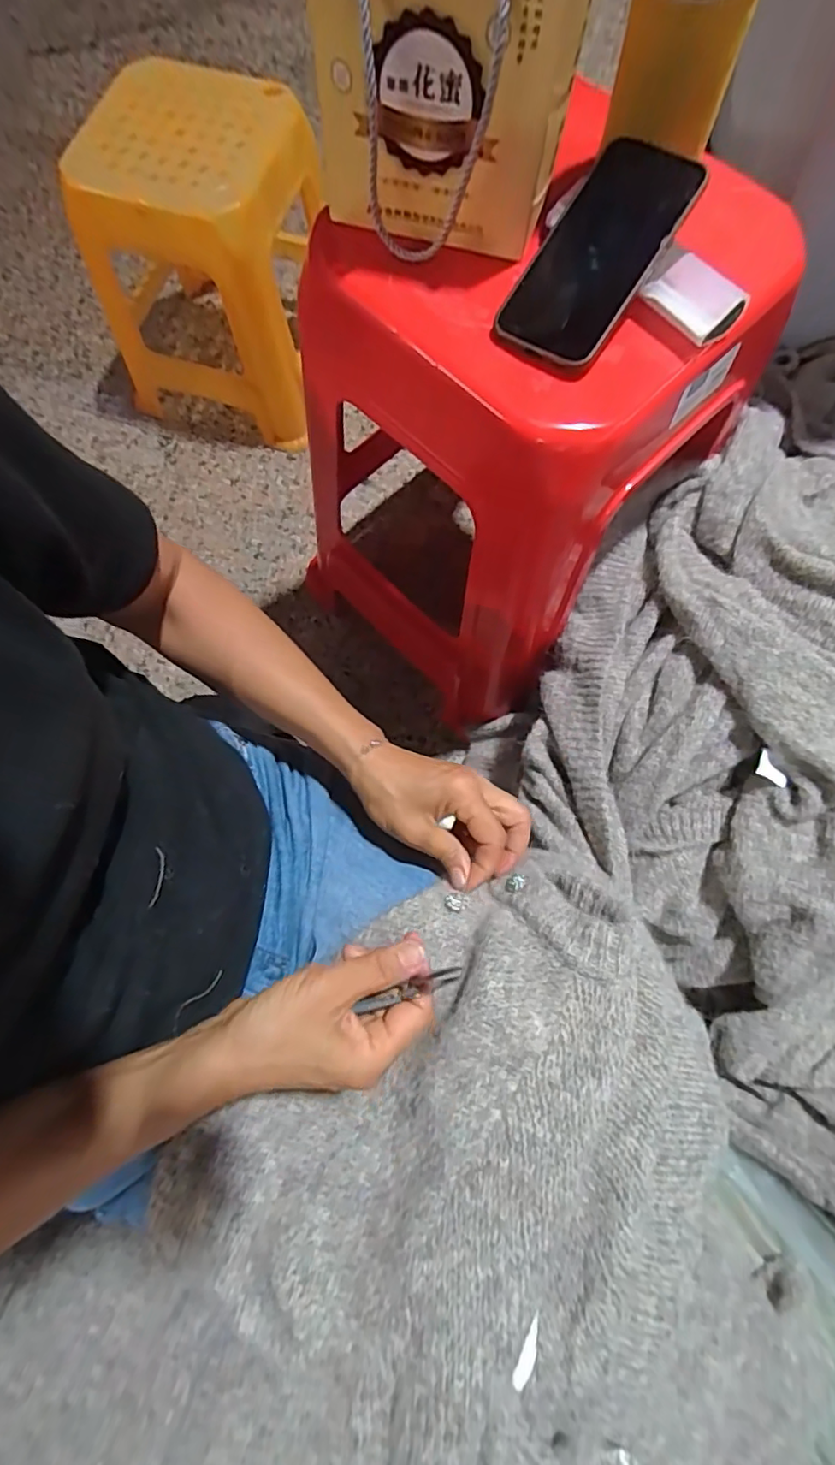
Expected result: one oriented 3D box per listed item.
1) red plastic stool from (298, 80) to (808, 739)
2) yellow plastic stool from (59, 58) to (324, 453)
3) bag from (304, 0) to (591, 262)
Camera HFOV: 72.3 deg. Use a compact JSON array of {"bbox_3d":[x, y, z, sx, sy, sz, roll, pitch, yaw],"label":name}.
[{"bbox_3d":[0.099,-0.280,0.642,0.323,0.506,0.341,43,80,11],"label":"red plastic stool"},{"bbox_3d":[-0.299,-0.685,0.859,0.305,0.335,0.257,17,76,5],"label":"yellow plastic stool"},{"bbox_3d":[0.018,-0.424,0.372,0.168,0.153,0.091,17,76,5],"label":"bag"}]

